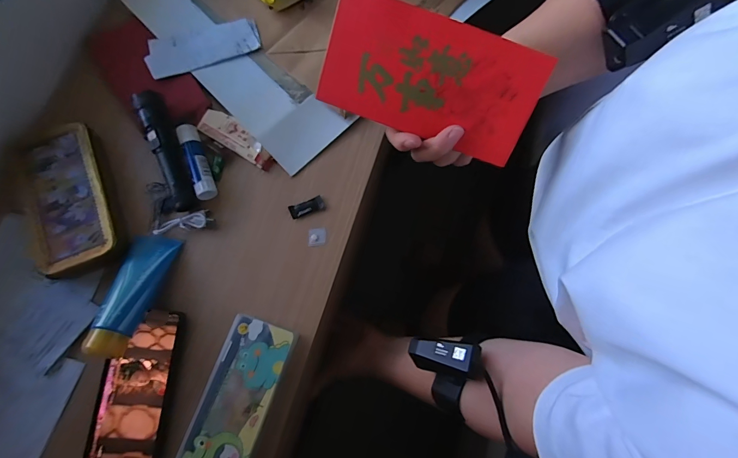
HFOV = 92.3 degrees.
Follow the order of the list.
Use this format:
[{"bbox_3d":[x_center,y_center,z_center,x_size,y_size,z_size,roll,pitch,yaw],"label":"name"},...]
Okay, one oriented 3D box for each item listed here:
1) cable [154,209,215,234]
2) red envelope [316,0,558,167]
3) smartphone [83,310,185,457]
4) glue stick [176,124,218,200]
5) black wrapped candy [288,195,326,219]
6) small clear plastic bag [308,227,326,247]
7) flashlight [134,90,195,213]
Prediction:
[{"bbox_3d":[-0.228,-0.005,0.438,0.067,0.011,0.021,-22,79,-6],"label":"cable"},{"bbox_3d":[0.049,-0.121,0.287,0.170,0.004,0.087,20,116,-1],"label":"red envelope"},{"bbox_3d":[-0.260,0.173,0.393,0.078,0.012,0.160,5,78,-1],"label":"smartphone"},{"bbox_3d":[-0.218,-0.086,0.451,0.024,0.022,0.099,-23,79,-6],"label":"glue stick"},{"bbox_3d":[-0.078,-0.028,0.450,0.044,0.004,0.018,-20,79,-6],"label":"black wrapped candy"},{"bbox_3d":[-0.065,0.010,0.444,0.021,0.004,0.023,-3,78,-2],"label":"small clear plastic bag"},{"bbox_3d":[-0.249,-0.096,0.444,0.031,0.030,0.151,-23,84,-6],"label":"flashlight"}]

